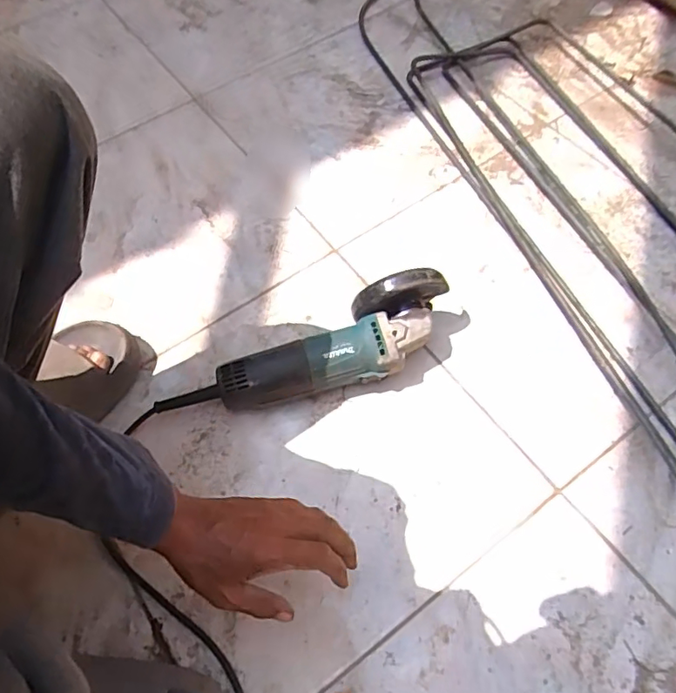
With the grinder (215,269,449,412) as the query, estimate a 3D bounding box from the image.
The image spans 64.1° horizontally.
[{"bbox_3d":[-0.005,-0.002,0.592,0.258,0.101,0.090,-9,61,-3],"label":"grinder"}]

